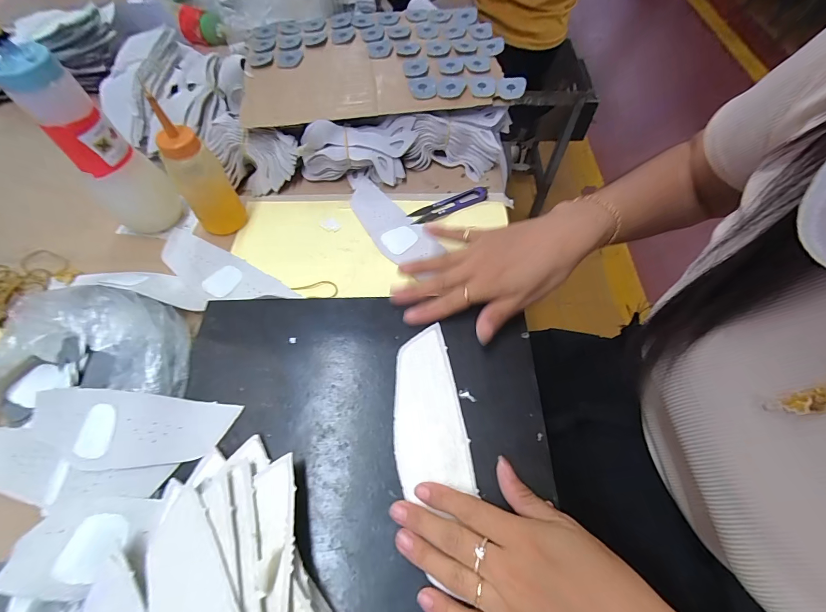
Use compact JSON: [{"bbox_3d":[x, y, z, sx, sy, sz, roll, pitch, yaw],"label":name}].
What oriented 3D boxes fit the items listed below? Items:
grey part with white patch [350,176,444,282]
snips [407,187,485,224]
[{"bbox_3d":[-0.029,-0.104,0.426,0.058,0.007,0.142,-27,64,-14],"label":"grey part with white patch"},{"bbox_3d":[0.043,-0.124,0.436,0.101,0.010,0.022,-22,62,-11],"label":"snips"}]

